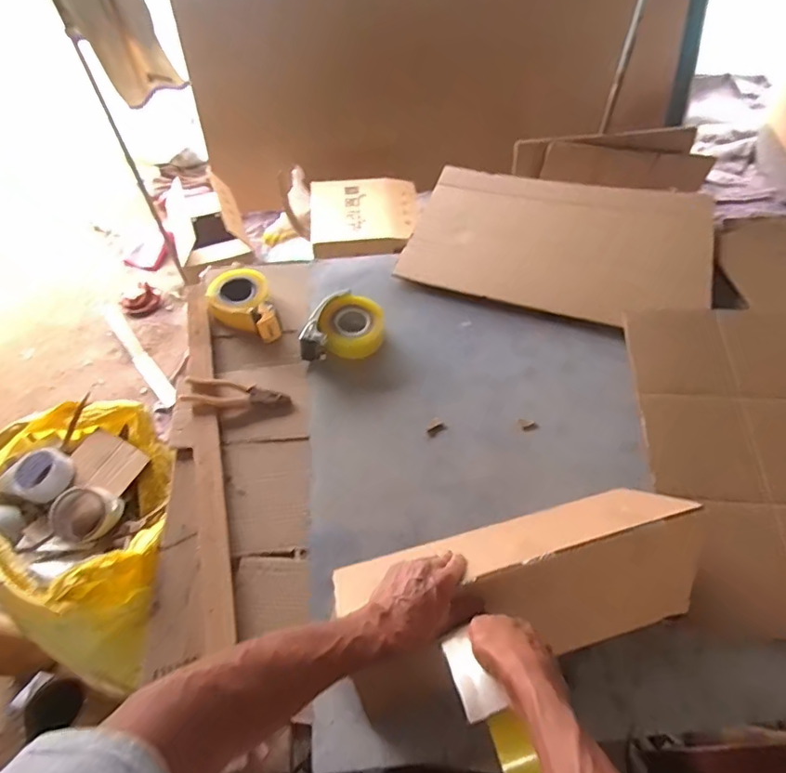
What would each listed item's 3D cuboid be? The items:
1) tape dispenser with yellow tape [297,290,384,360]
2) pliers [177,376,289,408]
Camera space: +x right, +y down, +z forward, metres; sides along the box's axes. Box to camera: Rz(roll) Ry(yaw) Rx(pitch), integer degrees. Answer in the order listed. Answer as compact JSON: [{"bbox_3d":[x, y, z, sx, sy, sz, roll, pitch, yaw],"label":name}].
[{"bbox_3d":[-0.099,-0.116,1.023,0.162,0.089,0.122,-7,55,-2],"label":"tape dispenser with yellow tape"},{"bbox_3d":[-0.288,0.014,0.949,0.191,0.025,0.047,4,55,5],"label":"pliers"}]

